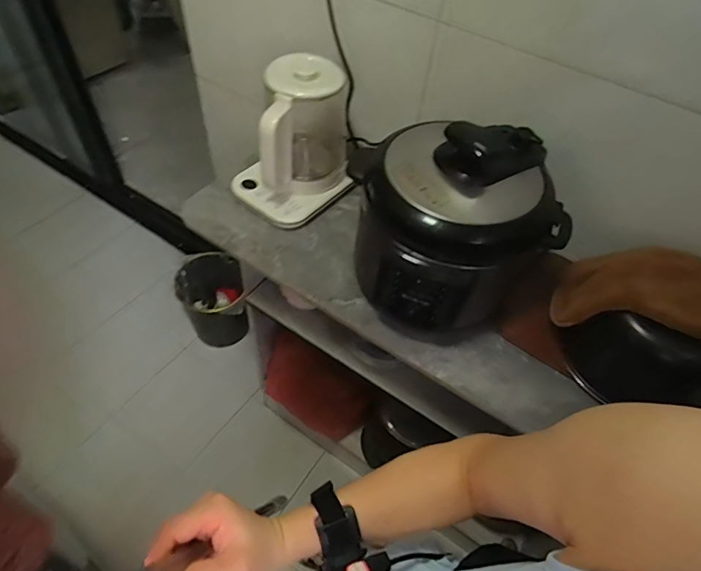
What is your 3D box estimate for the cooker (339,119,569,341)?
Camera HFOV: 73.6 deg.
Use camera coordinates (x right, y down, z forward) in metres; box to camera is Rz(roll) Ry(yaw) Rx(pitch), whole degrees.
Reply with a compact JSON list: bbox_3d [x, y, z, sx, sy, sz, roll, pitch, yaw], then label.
[{"bbox_3d":[0.148,-0.084,0.716,0.249,0.294,0.229,3,51,-3],"label":"cooker"}]

